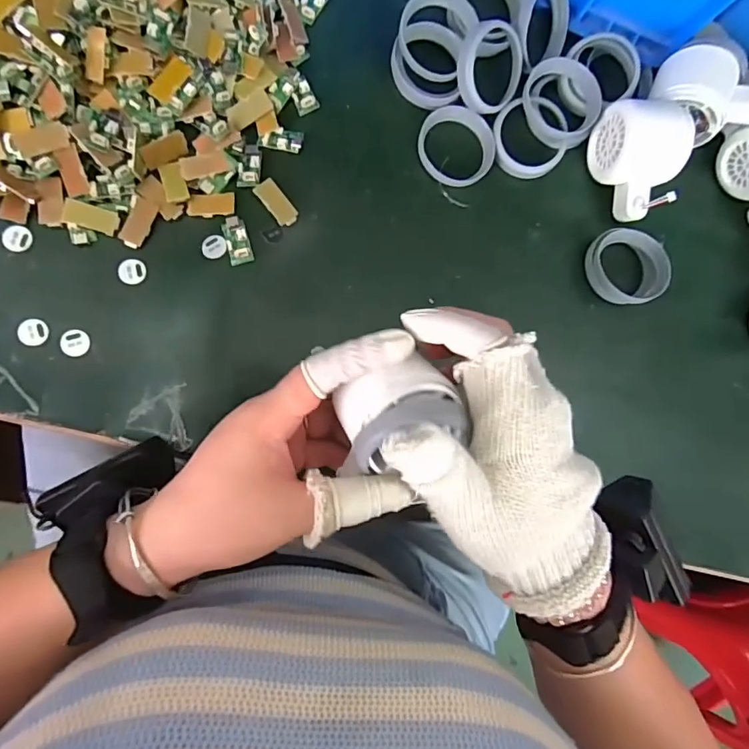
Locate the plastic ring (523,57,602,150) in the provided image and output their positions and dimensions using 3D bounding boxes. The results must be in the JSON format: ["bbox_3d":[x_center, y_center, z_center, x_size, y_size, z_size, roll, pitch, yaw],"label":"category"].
[{"bbox_3d":[0.143,-0.208,0.382,0.064,0.015,0.057,42,90,-1],"label":"plastic ring"}]

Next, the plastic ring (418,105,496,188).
[{"bbox_3d":[0.062,-0.172,0.377,0.058,0.011,0.057,1,85,-11],"label":"plastic ring"}]

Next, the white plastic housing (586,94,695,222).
[{"bbox_3d":[0.200,-0.161,0.375,0.054,0.056,0.081,-12,87,-12],"label":"white plastic housing"}]

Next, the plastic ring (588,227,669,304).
[{"bbox_3d":[0.193,-0.082,0.385,0.058,0.023,0.058,1,85,-11],"label":"plastic ring"}]

